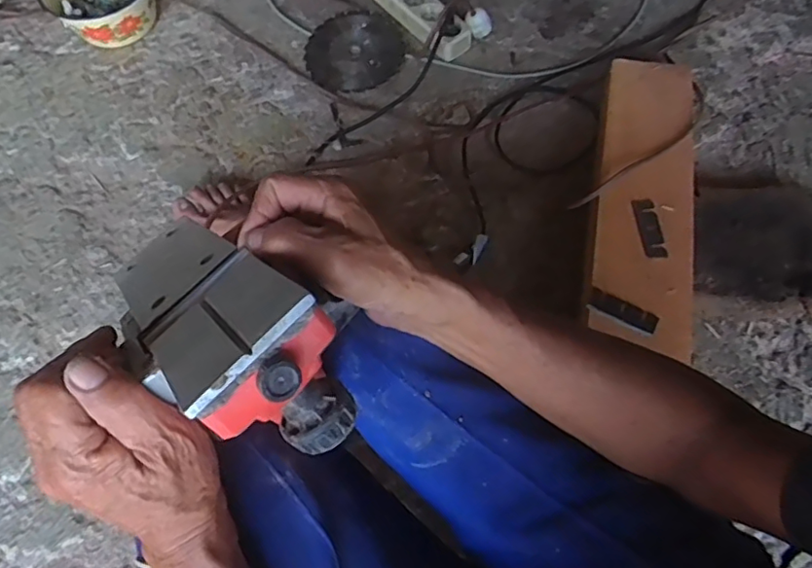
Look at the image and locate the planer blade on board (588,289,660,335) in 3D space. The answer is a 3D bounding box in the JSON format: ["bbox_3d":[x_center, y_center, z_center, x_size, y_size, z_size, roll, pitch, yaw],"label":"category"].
[{"bbox_3d":[0.261,0.033,0.708,0.082,0.008,0.030,27,69,12],"label":"planer blade on board"}]

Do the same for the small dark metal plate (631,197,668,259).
[{"bbox_3d":[0.314,-0.072,0.759,0.031,0.004,0.086,-7,71,-2],"label":"small dark metal plate"}]

